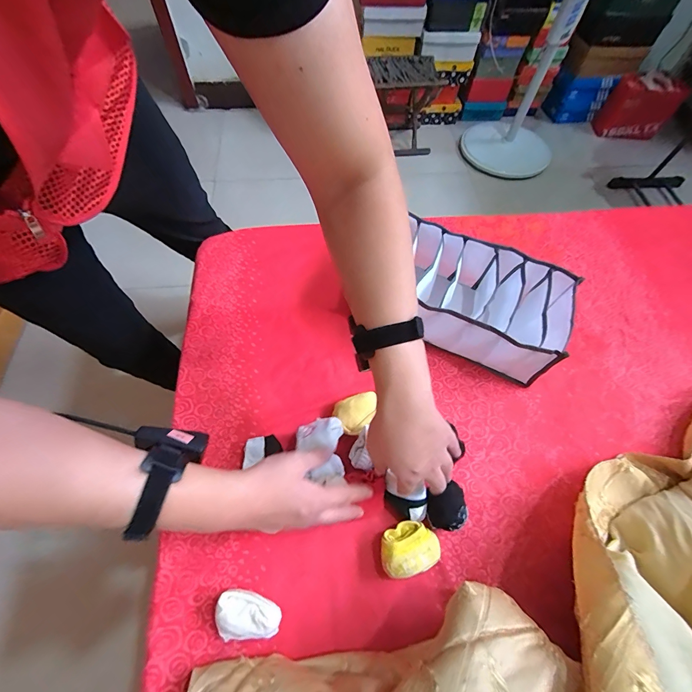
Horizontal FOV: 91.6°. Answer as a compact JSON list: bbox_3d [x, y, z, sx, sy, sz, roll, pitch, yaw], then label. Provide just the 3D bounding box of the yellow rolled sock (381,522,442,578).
[{"bbox_3d":[0.086,0.279,0.466,0.079,0.047,0.059,-9,62,-8],"label":"yellow rolled sock"}]

